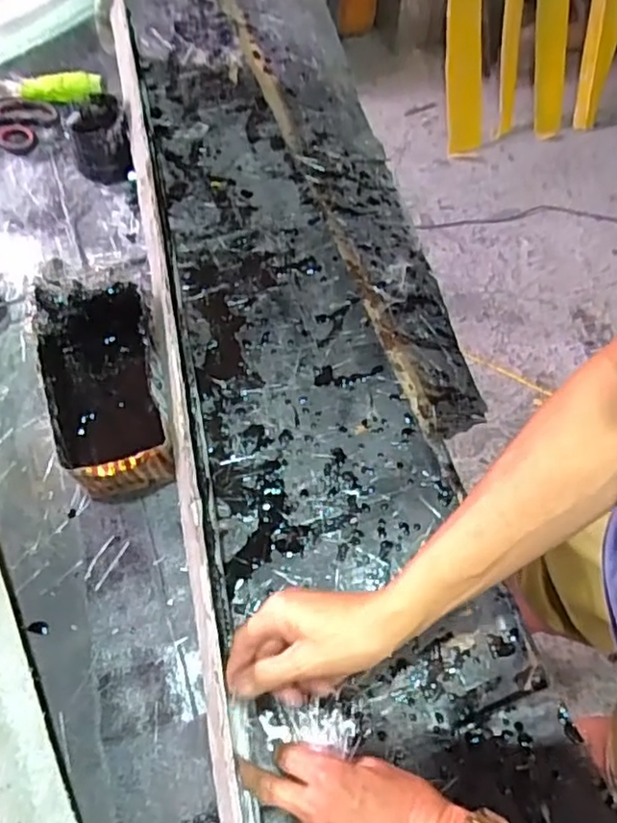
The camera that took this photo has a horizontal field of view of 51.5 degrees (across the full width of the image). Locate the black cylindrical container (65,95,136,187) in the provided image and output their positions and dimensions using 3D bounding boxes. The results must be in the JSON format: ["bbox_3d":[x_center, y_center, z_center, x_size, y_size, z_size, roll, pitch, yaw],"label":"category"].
[{"bbox_3d":[-0.252,-0.329,0.774,0.068,0.081,0.084,-13,64,-7],"label":"black cylindrical container"}]

